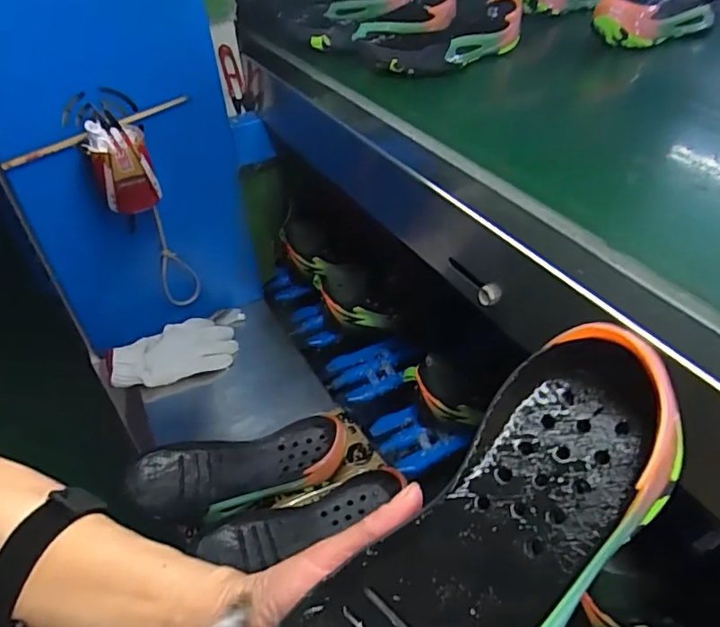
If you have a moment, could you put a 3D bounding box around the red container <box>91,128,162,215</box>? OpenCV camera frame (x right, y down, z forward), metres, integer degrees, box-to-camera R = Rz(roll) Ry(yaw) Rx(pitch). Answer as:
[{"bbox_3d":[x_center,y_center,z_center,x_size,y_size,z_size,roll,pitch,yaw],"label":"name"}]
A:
[{"bbox_3d":[-0.292,-0.177,0.676,0.065,0.088,0.071,-21,41,-19],"label":"red container"}]

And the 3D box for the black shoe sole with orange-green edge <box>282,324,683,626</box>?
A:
[{"bbox_3d":[0.045,0.106,0.228,0.233,0.041,0.087,-46,49,-7],"label":"black shoe sole with orange-green edge"}]

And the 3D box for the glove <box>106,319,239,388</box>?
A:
[{"bbox_3d":[-0.278,0.061,0.820,0.179,0.025,0.101,-22,65,-26],"label":"glove"}]

